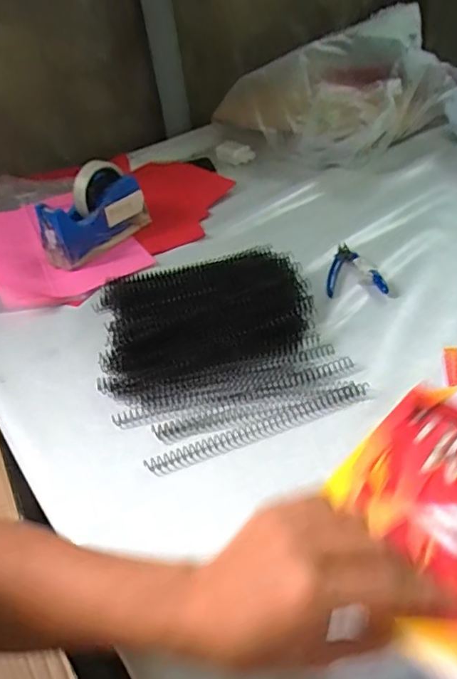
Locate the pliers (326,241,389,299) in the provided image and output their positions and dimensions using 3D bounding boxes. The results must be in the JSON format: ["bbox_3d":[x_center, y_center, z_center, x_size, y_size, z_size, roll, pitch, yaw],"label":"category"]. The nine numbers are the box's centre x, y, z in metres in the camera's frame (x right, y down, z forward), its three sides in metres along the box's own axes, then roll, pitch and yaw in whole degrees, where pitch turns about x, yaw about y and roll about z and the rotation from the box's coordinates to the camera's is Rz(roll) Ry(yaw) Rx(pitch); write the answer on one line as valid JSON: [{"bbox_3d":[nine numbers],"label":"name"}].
[{"bbox_3d":[0.158,-0.088,0.654,0.069,0.015,0.098,1,40,9],"label":"pliers"}]

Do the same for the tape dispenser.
[{"bbox_3d":[-0.190,-0.181,0.747,0.048,0.102,0.162,27,50,34],"label":"tape dispenser"}]

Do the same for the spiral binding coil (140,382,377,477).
[{"bbox_3d":[0.032,0.083,0.492,0.220,0.011,0.021,-17,41,-12],"label":"spiral binding coil"}]

